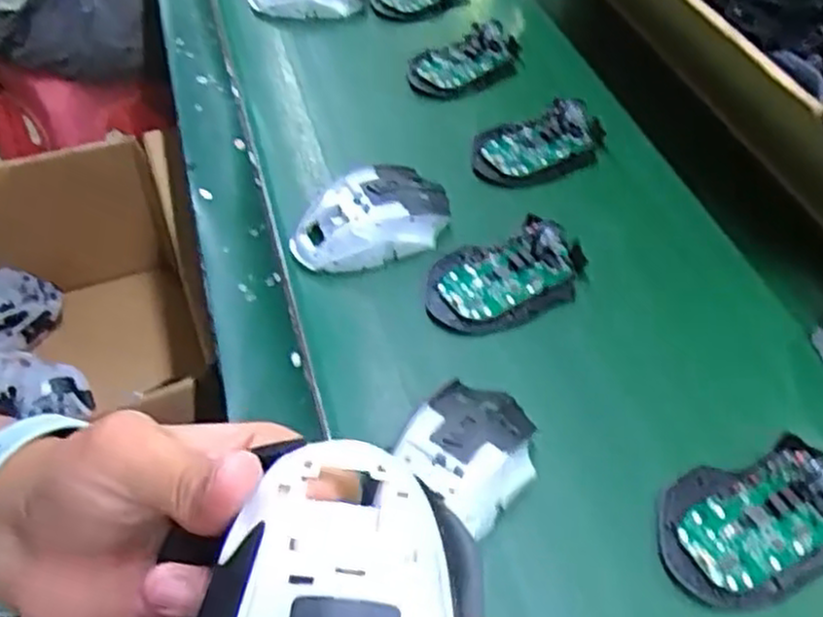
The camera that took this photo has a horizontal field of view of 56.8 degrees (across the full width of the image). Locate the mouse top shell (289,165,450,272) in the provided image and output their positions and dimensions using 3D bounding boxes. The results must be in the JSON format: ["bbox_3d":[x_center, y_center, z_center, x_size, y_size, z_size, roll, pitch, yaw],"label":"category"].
[{"bbox_3d":[-0.029,-0.064,0.530,0.109,0.031,0.065,-20,53,-16],"label":"mouse top shell"}]

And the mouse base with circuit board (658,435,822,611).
[{"bbox_3d":[0.182,0.111,0.402,0.107,0.031,0.072,-18,52,-15],"label":"mouse base with circuit board"}]

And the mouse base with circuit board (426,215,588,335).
[{"bbox_3d":[0.064,-0.023,0.510,0.112,0.022,0.065,-18,52,-15],"label":"mouse base with circuit board"}]

